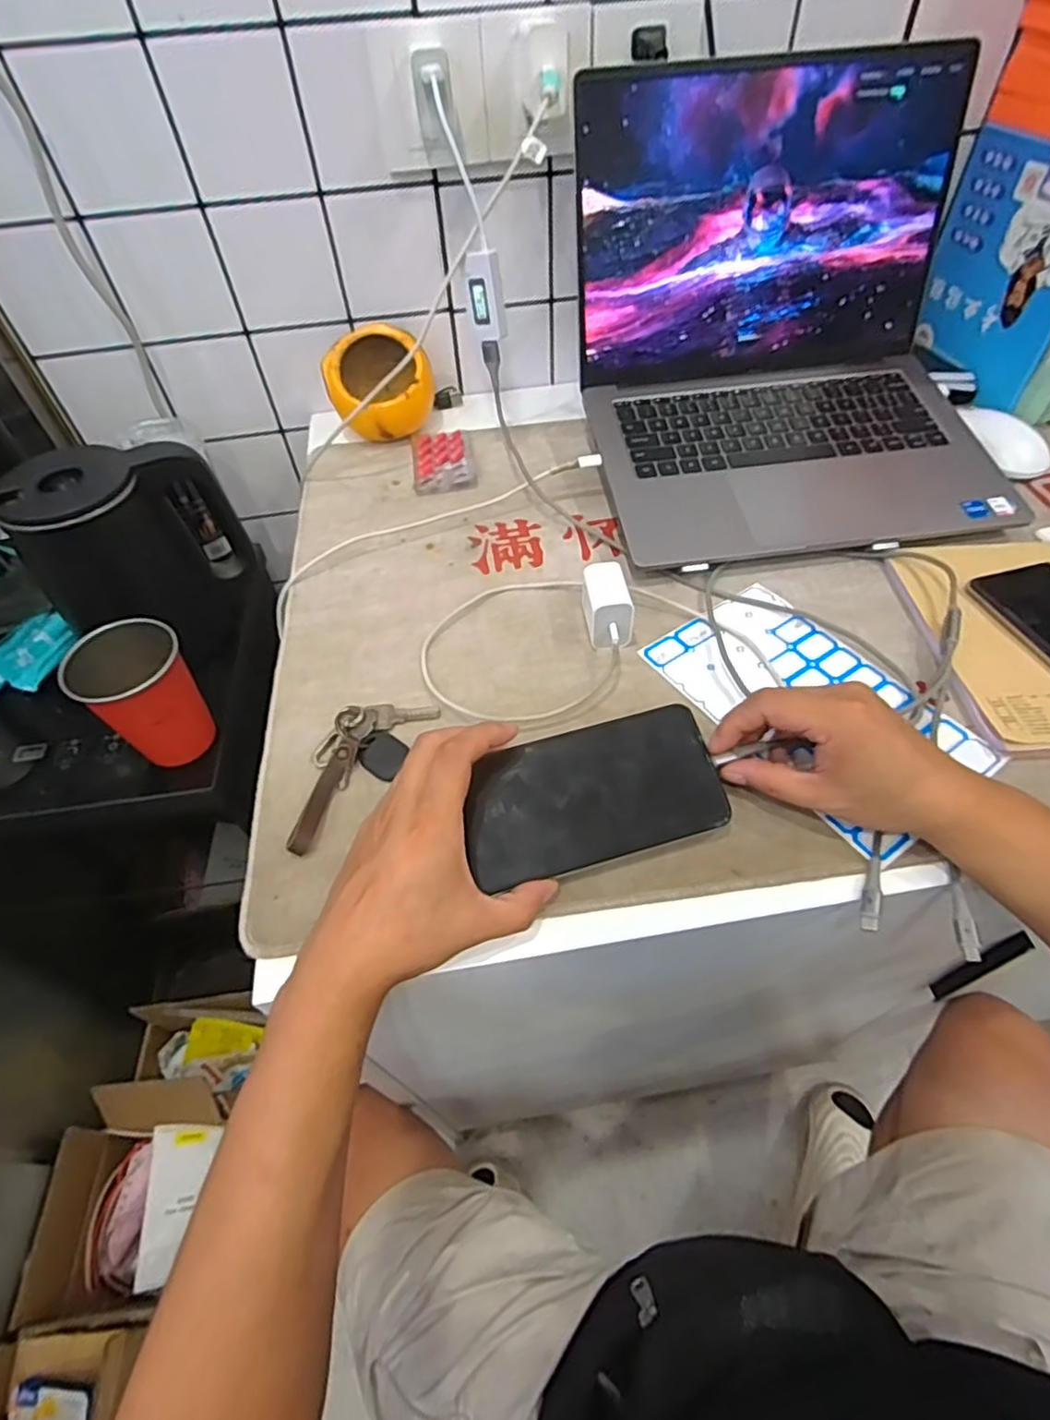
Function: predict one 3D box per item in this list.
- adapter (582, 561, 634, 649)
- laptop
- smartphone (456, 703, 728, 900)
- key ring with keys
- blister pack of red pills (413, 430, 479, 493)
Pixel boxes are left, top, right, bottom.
[{"bbox_3d":[0.056,-0.071,0.441,0.032,0.035,0.052,-4,52,0],"label":"adapter"},{"bbox_3d":[0.212,-0.309,0.489,0.312,0.217,0.309,-8,52,-3],"label":"laptop"},{"bbox_3d":[0.037,0.045,0.352,0.139,0.004,0.072,-15,72,-7],"label":"smartphone"},{"bbox_3d":[-0.107,0.032,0.389,0.051,0.017,0.118,21,56,19],"label":"key ring with keys"},{"bbox_3d":[-0.078,-0.237,0.603,0.057,0.009,0.097,-9,52,-3],"label":"blister pack of red pills"}]

